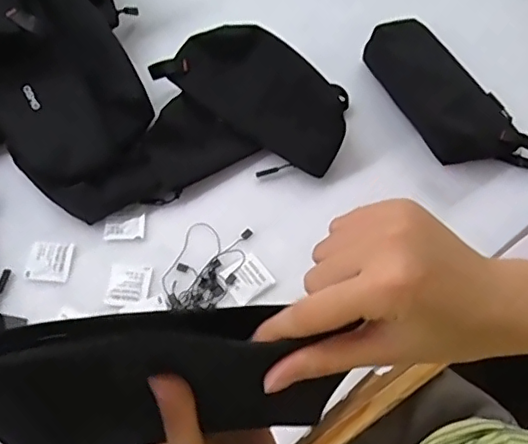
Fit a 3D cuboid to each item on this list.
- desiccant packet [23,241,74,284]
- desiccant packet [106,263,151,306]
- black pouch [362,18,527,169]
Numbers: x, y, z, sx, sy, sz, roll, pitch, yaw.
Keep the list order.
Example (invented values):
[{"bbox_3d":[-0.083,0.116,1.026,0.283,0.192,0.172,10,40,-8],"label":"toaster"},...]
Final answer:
[{"bbox_3d":[-0.206,0.037,0.535,0.042,0.005,0.040,6,66,4],"label":"desiccant packet"},{"bbox_3d":[-0.127,0.059,0.523,0.039,0.004,0.039,5,66,4],"label":"desiccant packet"},{"bbox_3d":[0.188,-0.127,0.578,0.088,0.043,0.210,-29,68,-11],"label":"black pouch"}]

